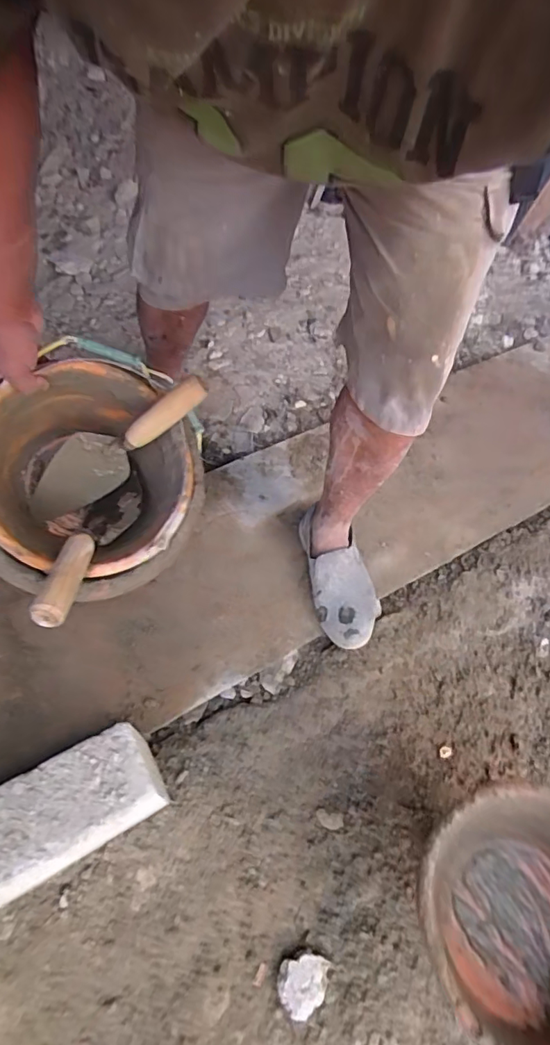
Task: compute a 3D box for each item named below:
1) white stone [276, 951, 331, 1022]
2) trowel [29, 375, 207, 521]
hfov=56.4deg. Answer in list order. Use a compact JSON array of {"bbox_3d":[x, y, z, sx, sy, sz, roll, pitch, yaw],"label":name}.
[{"bbox_3d":[0.037,0.621,0.687,0.070,0.034,0.070,8,62,-1],"label":"white stone"},{"bbox_3d":[-0.199,-0.093,0.667,0.295,0.084,0.068,-28,61,24],"label":"trowel"}]

